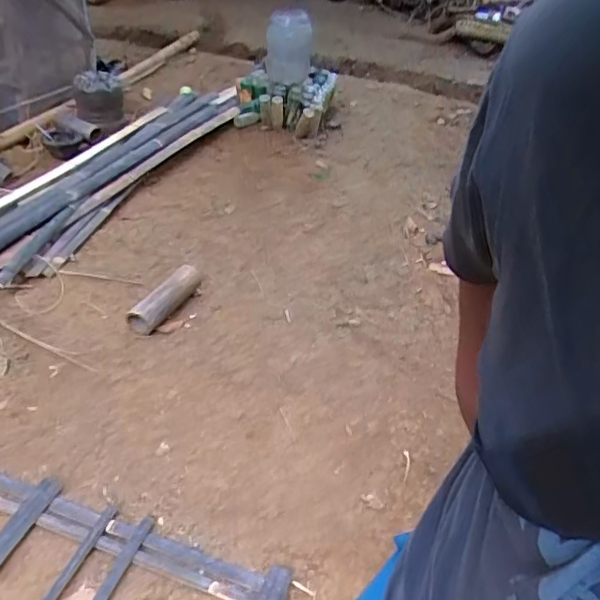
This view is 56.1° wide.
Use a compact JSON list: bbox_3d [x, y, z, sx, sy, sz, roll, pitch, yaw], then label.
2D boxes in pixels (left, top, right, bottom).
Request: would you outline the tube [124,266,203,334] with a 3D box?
[{"bbox_3d":[-0.444,-0.013,1.887,0.092,0.072,0.327,26,54,23],"label":"tube"}]

